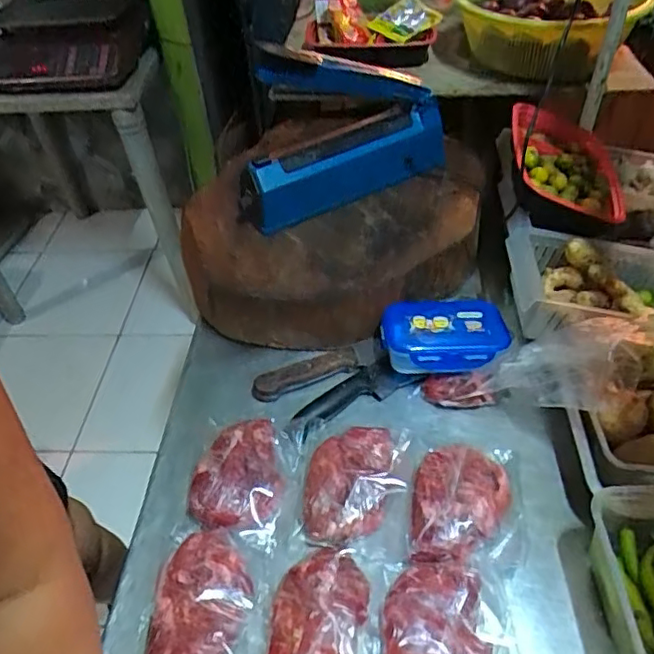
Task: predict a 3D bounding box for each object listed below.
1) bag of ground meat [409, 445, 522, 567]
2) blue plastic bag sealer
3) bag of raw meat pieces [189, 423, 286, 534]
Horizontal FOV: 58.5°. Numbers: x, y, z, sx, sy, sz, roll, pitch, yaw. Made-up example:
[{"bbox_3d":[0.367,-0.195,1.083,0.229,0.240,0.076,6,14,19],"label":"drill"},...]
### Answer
[{"bbox_3d":[0.140,0.177,0.586,0.108,0.031,0.134,4,47,9],"label":"bag of ground meat"},{"bbox_3d":[0.016,-0.266,0.780,0.310,0.211,0.091,-23,49,-16],"label":"blue plastic bag sealer"},{"bbox_3d":[-0.095,0.156,0.619,0.098,0.034,0.118,-8,46,-2],"label":"bag of raw meat pieces"}]

